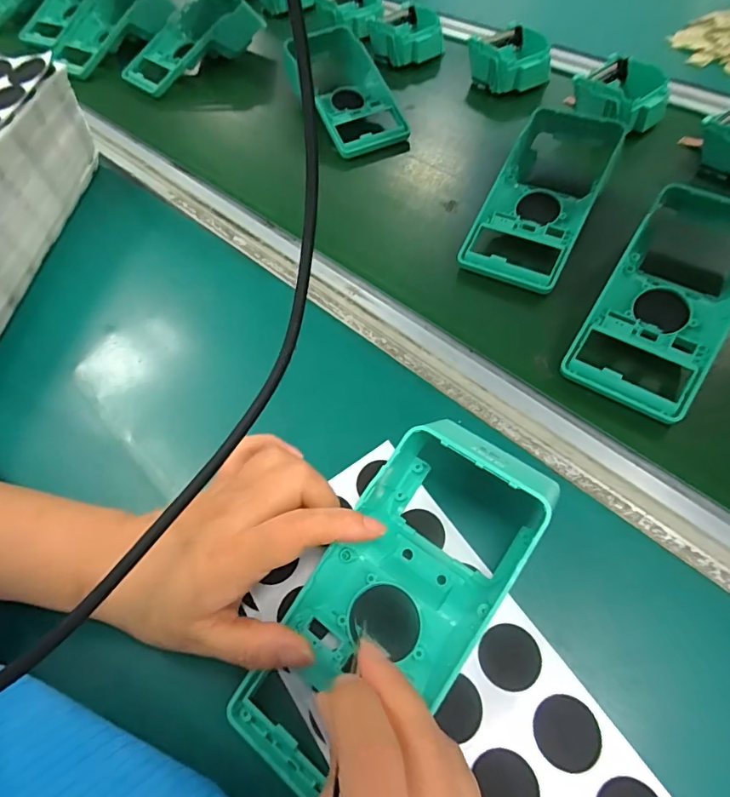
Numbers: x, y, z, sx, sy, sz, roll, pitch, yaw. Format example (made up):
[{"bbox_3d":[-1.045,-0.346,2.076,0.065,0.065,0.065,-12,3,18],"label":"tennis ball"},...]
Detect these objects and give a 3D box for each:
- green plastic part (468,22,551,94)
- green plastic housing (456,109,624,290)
[{"bbox_3d":[0.162,-0.383,0.560,0.081,0.043,0.088,-12,57,-1],"label":"green plastic part"},{"bbox_3d":[0.149,-0.173,0.409,0.083,0.034,0.181,21,74,17],"label":"green plastic housing"}]

